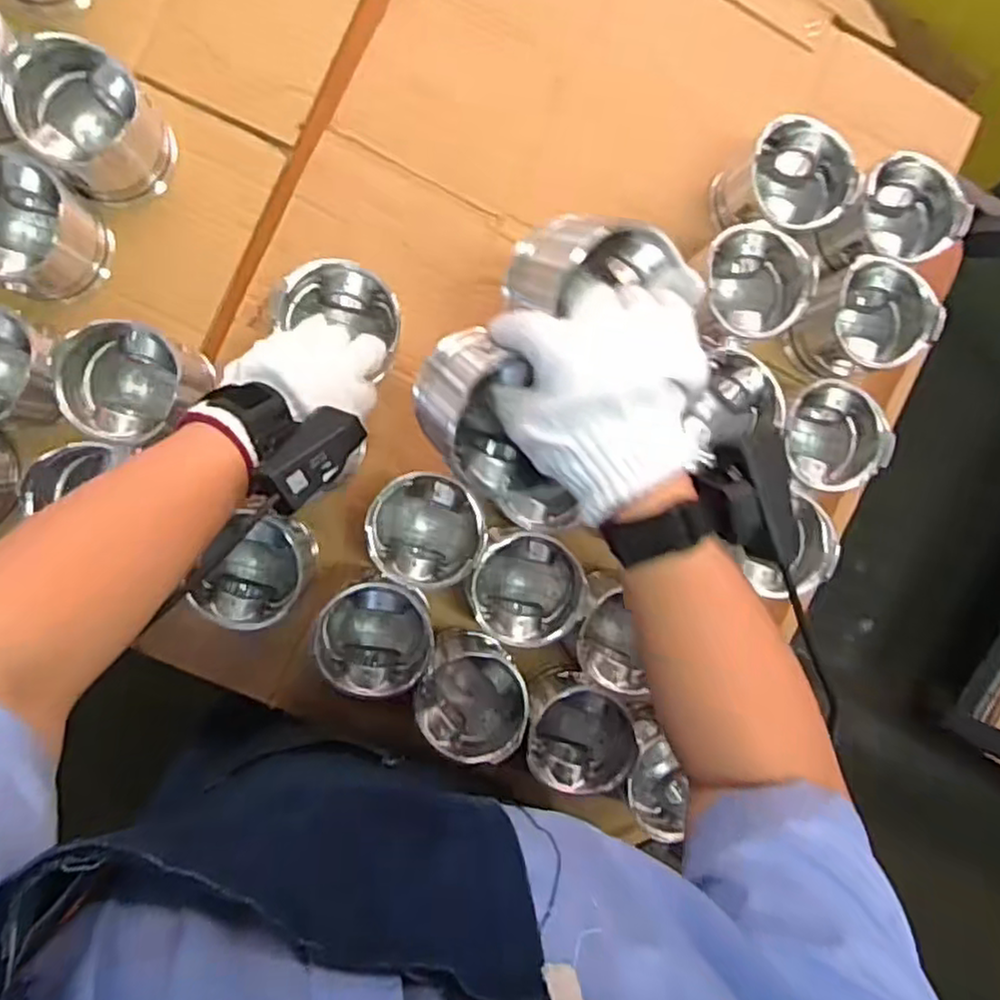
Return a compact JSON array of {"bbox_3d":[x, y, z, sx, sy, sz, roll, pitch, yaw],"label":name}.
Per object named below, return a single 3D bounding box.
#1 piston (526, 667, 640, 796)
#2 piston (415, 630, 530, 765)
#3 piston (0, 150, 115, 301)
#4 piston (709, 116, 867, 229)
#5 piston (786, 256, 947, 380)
[{"bbox_3d":[0.063,0.190,0.589,0.089,0.060,0.085,0,93,-8],"label":"piston"},{"bbox_3d":[-0.023,0.159,0.578,0.082,0.083,0.088,0,93,-8],"label":"piston"},{"bbox_3d":[-0.353,-0.201,0.536,0.097,0.091,0.084,36,87,-8],"label":"piston"},{"bbox_3d":[0.234,-0.260,0.596,0.089,0.081,0.085,0,93,-8],"label":"piston"},{"bbox_3d":[0.304,-0.148,0.605,0.089,0.064,0.086,-45,98,-4],"label":"piston"}]

